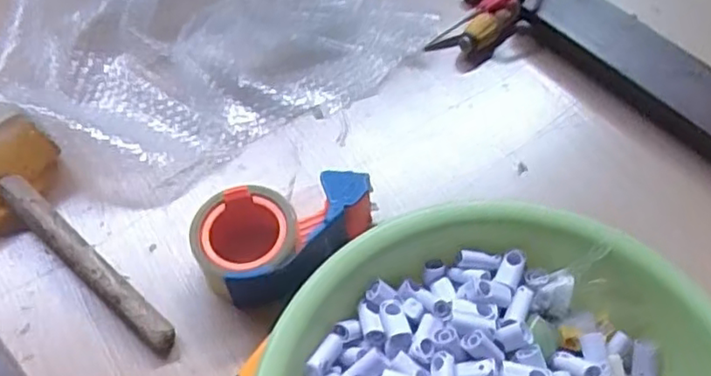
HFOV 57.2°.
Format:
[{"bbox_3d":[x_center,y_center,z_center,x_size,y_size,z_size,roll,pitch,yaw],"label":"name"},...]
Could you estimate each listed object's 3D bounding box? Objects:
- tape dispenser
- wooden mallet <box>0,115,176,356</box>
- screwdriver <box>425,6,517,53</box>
[{"bbox_3d":[-0.060,0.049,0.568,0.149,0.064,0.094,-8,56,-5],"label":"tape dispenser"},{"bbox_3d":[-0.258,0.047,0.578,0.275,0.055,0.113,35,62,21],"label":"wooden mallet"},{"bbox_3d":[0.136,-0.174,0.734,0.109,0.029,0.025,-25,58,1],"label":"screwdriver"}]

